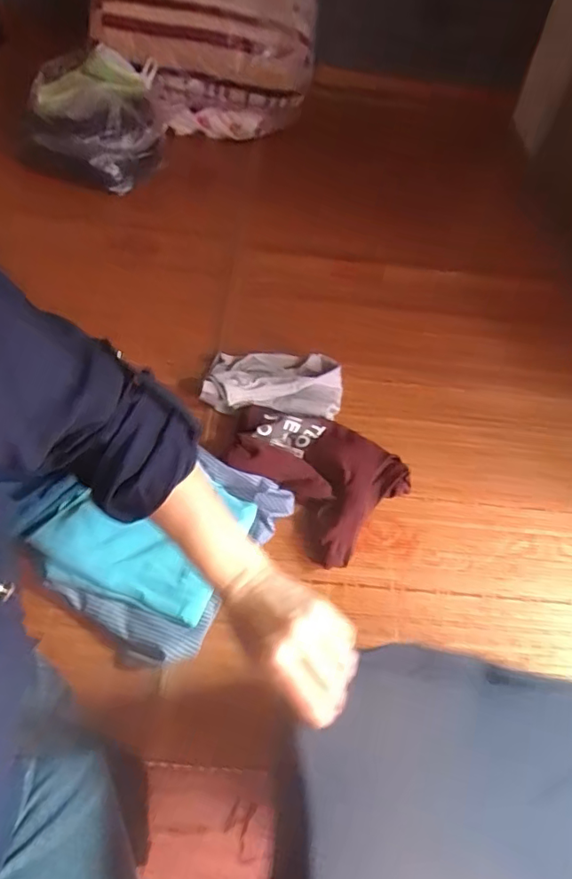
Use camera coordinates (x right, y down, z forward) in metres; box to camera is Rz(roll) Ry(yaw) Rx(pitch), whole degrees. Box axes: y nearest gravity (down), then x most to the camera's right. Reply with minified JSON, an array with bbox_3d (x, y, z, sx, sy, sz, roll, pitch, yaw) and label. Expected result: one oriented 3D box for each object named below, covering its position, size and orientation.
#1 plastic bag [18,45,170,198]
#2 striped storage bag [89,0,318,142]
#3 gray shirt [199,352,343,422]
[{"bbox_3d":[-0.396,-0.656,1.117,0.254,0.176,0.287,3,52,-6],"label":"plastic bag"},{"bbox_3d":[-0.172,-0.910,1.210,0.460,0.362,0.293,2,52,-7],"label":"striped storage bag"},{"bbox_3d":[-0.017,-0.084,0.834,0.202,0.058,0.123,10,52,2],"label":"gray shirt"}]

